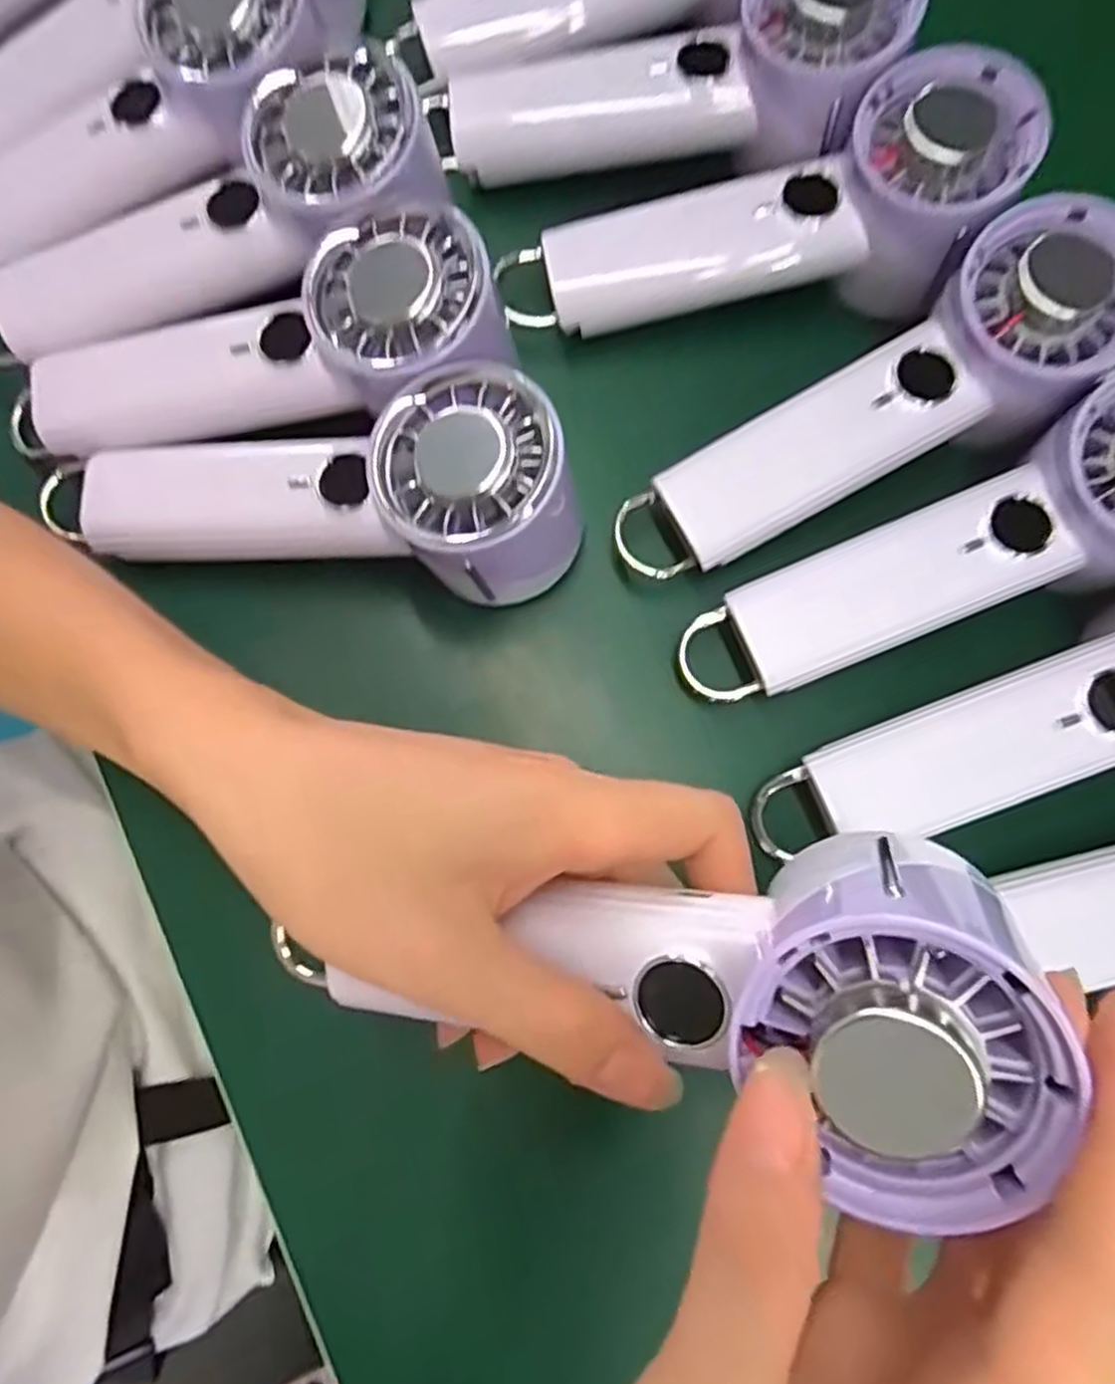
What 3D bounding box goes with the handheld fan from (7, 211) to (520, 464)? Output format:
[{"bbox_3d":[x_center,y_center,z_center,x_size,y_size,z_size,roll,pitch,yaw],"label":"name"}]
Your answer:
[{"bbox_3d":[-0.113,-0.117,0.286,0.196,0.059,0.063,-10,79,12],"label":"handheld fan"}]

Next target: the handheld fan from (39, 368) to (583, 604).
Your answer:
[{"bbox_3d":[-0.090,-0.065,0.259,0.194,0.057,0.069,-5,80,-2],"label":"handheld fan"}]

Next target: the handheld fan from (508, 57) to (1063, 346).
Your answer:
[{"bbox_3d":[0.074,-0.173,0.281,0.190,0.055,0.064,-14,80,-4],"label":"handheld fan"}]

